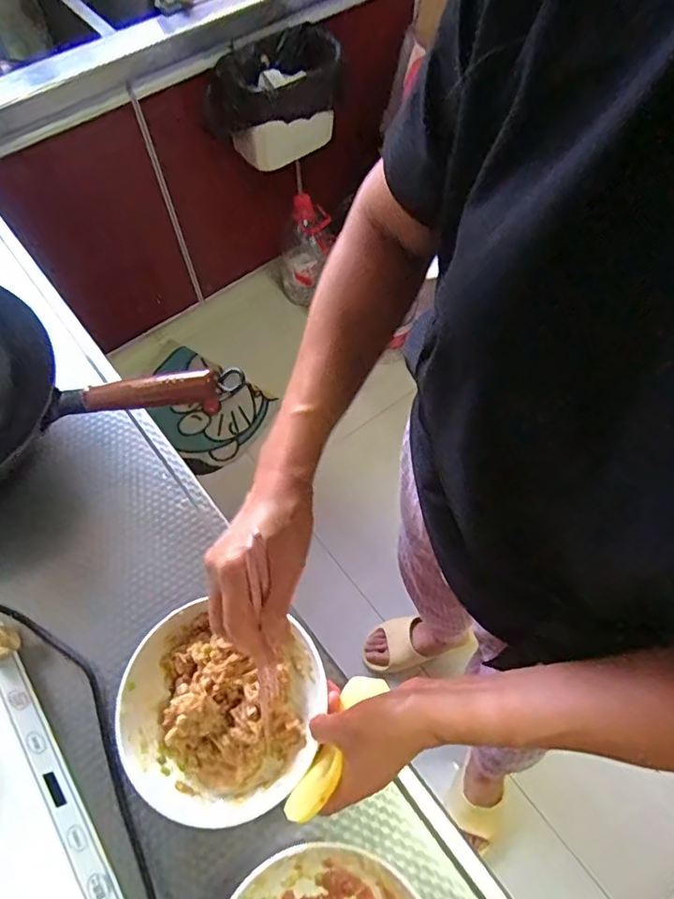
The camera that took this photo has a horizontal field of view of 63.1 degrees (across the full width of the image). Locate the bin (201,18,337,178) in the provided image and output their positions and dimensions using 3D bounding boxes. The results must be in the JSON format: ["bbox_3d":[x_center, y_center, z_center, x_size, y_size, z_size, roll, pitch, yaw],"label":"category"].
[{"bbox_3d":[-0.163,-0.842,1.341,0.155,0.220,0.393,40,70,20],"label":"bin"}]

